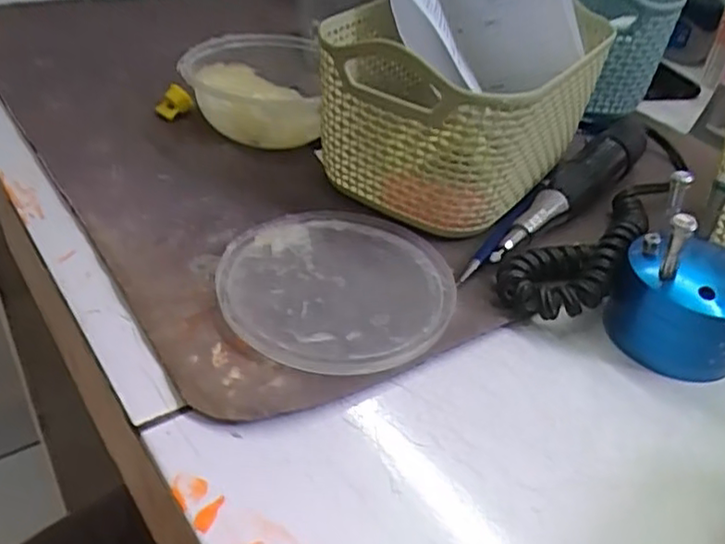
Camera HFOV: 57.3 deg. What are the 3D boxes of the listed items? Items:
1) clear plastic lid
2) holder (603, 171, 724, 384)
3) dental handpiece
[{"bbox_3d":[-0.012,0.005,0.303,0.102,0.008,0.105,3,38,-2],"label":"clear plastic lid"},{"bbox_3d":[0.142,0.003,0.281,0.060,0.069,0.055,31,46,29],"label":"holder"},{"bbox_3d":[0.119,-0.046,0.365,0.022,0.030,0.159,28,44,27],"label":"dental handpiece"}]

